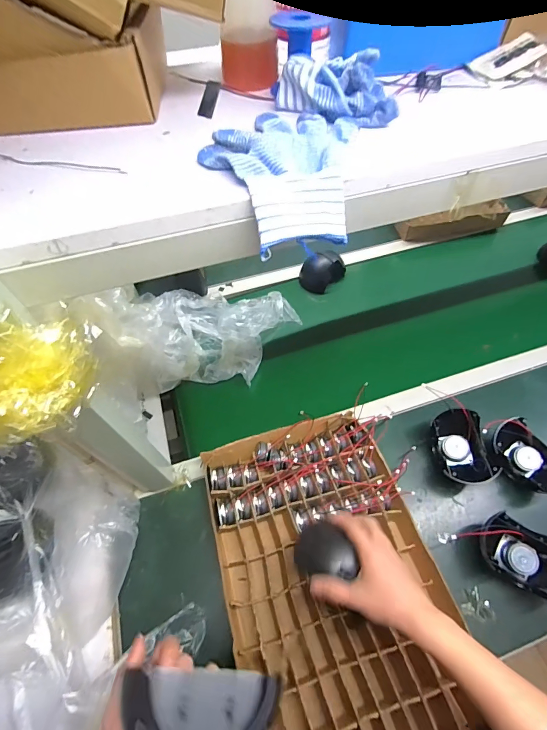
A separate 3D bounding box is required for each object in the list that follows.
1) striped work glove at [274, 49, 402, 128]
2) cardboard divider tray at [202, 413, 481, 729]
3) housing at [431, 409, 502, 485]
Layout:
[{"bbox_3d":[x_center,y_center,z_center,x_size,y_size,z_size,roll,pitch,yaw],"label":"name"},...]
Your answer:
[{"bbox_3d":[0.059,-0.284,0.350,0.151,0.045,0.069,34,64,20],"label":"striped work glove"},{"bbox_3d":[0.089,0.323,0.551,0.326,0.057,0.470,-13,58,-7],"label":"cardboard divider tray"},{"bbox_3d":[0.340,0.156,0.641,0.085,0.074,0.128,-3,58,-1],"label":"housing"}]

